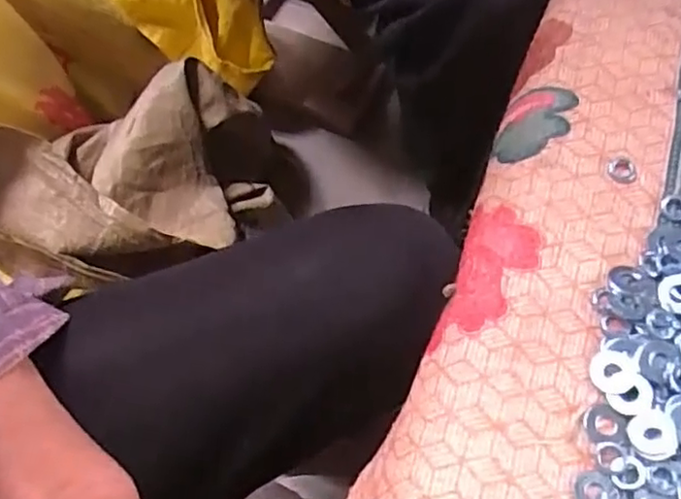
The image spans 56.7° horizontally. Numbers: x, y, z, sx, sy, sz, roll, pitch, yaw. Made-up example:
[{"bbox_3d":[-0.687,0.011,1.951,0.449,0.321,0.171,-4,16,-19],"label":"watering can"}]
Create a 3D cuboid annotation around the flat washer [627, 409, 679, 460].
[{"bbox_3d":[0.136,0.080,0.274,0.019,0.004,0.020,-1,67,2],"label":"flat washer"}]

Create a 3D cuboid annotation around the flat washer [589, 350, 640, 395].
[{"bbox_3d":[0.124,0.055,0.285,0.020,0.004,0.019,-7,67,17],"label":"flat washer"}]

